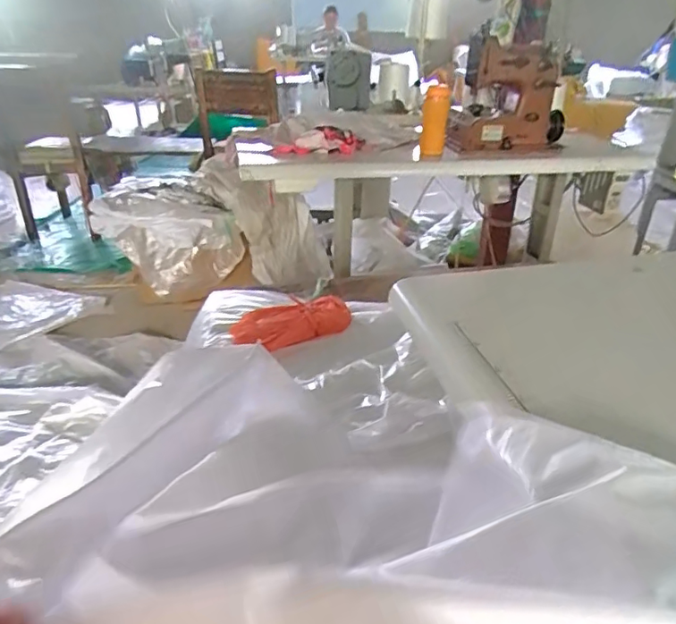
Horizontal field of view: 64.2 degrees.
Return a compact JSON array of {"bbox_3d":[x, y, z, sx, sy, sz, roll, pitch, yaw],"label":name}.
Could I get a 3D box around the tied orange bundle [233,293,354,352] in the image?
[{"bbox_3d":[-0.094,0.026,1.114,0.244,0.042,0.118,-13,31,-22],"label":"tied orange bundle"}]

